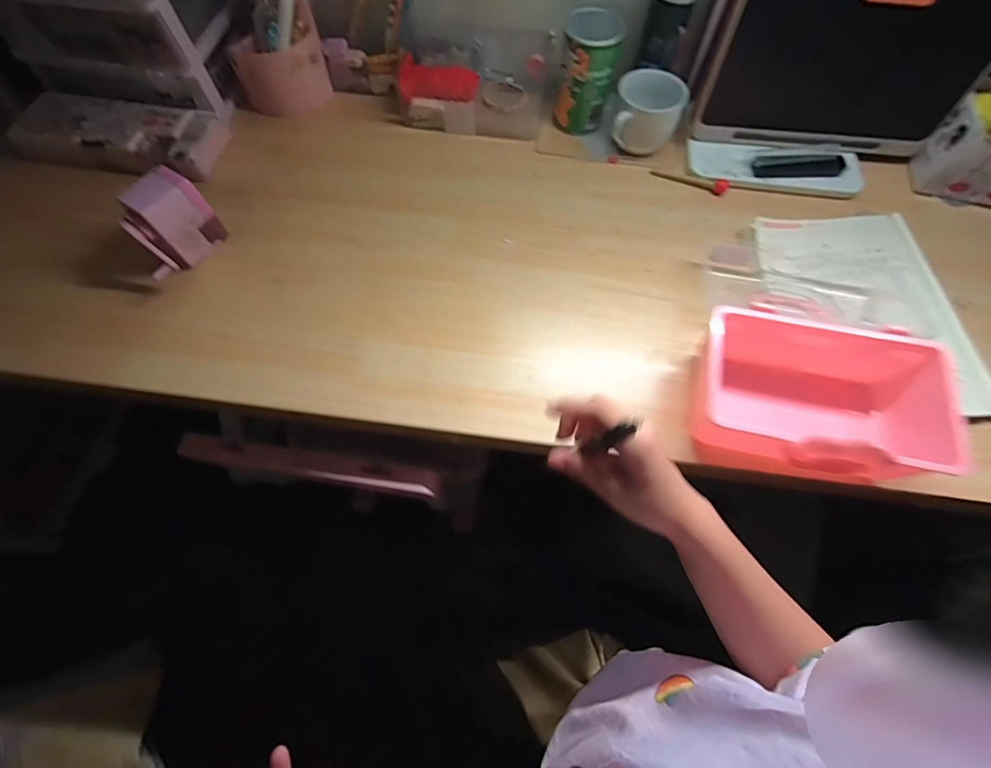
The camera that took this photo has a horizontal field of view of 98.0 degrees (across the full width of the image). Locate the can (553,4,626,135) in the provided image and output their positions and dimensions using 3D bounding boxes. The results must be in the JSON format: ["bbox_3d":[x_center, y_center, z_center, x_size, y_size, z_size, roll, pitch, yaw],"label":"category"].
[{"bbox_3d":[0.114,-0.380,0.530,0.065,0.117,0.064,17,66,7],"label":"can"}]

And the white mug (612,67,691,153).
[{"bbox_3d":[0.184,-0.324,0.525,0.081,0.078,0.085,17,66,7],"label":"white mug"}]

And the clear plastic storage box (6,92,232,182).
[{"bbox_3d":[-0.473,-0.313,0.547,0.244,0.033,0.100,5,66,2],"label":"clear plastic storage box"}]

